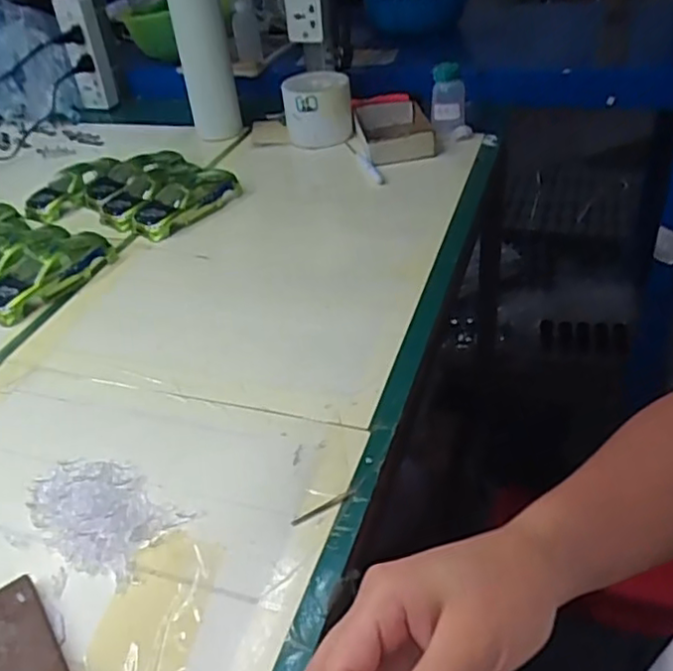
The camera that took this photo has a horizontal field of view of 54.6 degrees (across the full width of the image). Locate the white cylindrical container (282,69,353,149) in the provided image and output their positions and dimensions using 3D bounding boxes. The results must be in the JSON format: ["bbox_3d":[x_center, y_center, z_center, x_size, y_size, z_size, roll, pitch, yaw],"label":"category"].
[{"bbox_3d":[-0.025,-0.301,0.854,0.086,0.071,0.100,-7,38,-2],"label":"white cylindrical container"}]

